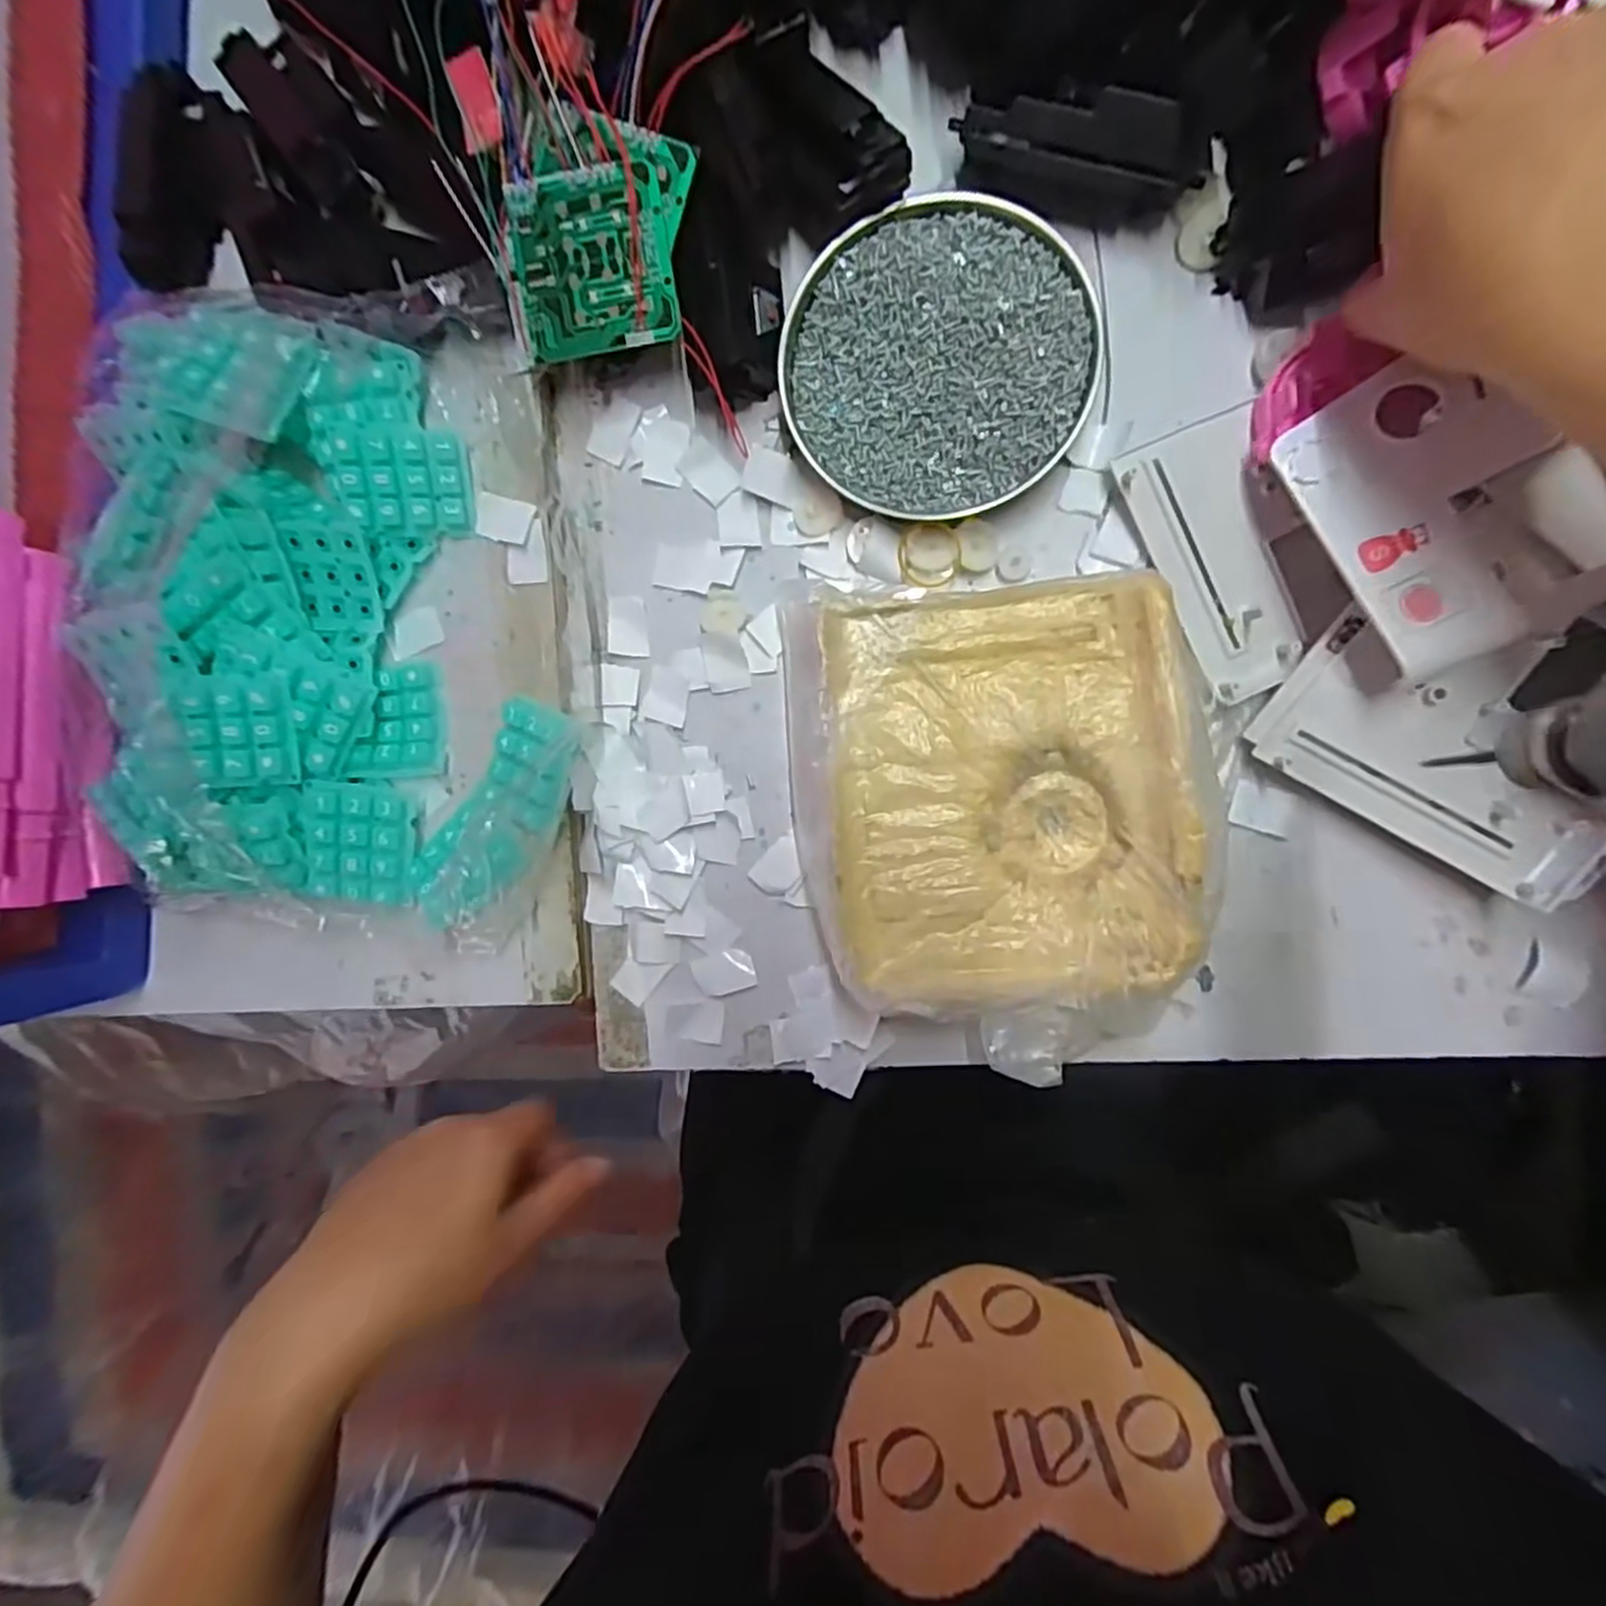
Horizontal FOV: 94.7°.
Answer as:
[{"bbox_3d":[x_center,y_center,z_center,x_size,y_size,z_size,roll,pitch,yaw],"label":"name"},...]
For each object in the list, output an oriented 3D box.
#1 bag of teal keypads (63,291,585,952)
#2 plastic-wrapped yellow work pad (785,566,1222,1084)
[{"bbox_3d":[-0.216,-0.081,0.341,0.214,0.053,0.286,3,93,8],"label":"bag of teal keypads"},{"bbox_3d":[0.085,0.006,0.322,0.178,0.043,0.197,-5,92,8],"label":"plastic-wrapped yellow work pad"}]

